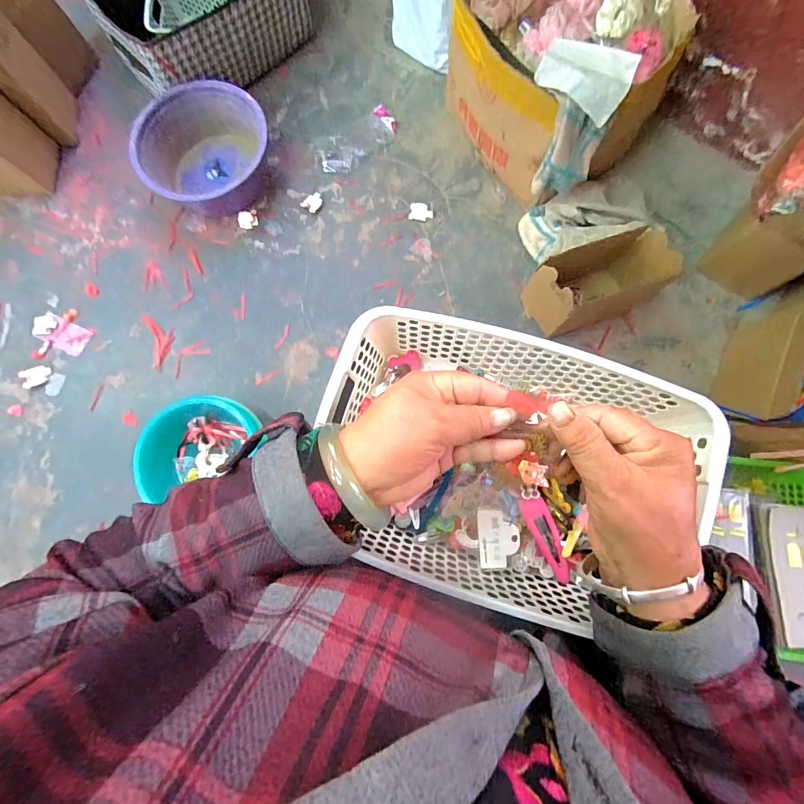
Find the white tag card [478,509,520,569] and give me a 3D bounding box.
[{"bbox_3d":[0.083,0.117,0.336,0.033,0.004,0.049,-3,89,15],"label":"white tag card"}]

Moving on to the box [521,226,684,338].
[{"bbox_3d":[0.377,-0.222,0.766,0.244,0.190,0.109,-18,80,-2],"label":"box"}]

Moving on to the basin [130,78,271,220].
[{"bbox_3d":[-0.441,-0.567,0.887,0.286,0.111,0.260,-18,80,-2],"label":"basin"}]

